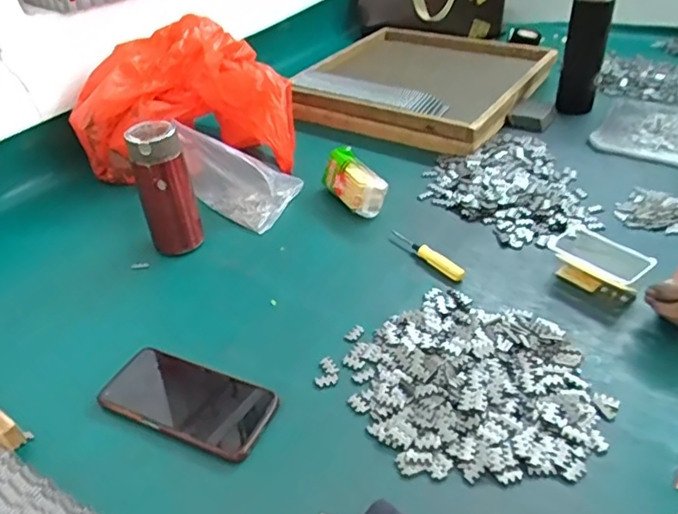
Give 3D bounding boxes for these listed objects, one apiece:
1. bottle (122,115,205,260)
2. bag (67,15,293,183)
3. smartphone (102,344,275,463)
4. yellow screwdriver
[{"bbox_3d":[-0.216,-0.083,0.708,0.063,0.162,0.050,-13,38,-12],"label":"bottle"},{"bbox_3d":[-0.238,-0.242,0.877,0.325,0.185,0.172,-4,39,-3],"label":"bag"},{"bbox_3d":[-0.143,0.134,0.534,0.161,0.013,0.076,16,42,20],"label":"smartphone"},{"bbox_3d":[0.106,-0.008,0.699,0.019,0.012,0.127,-27,46,-28],"label":"yellow screwdriver"}]

